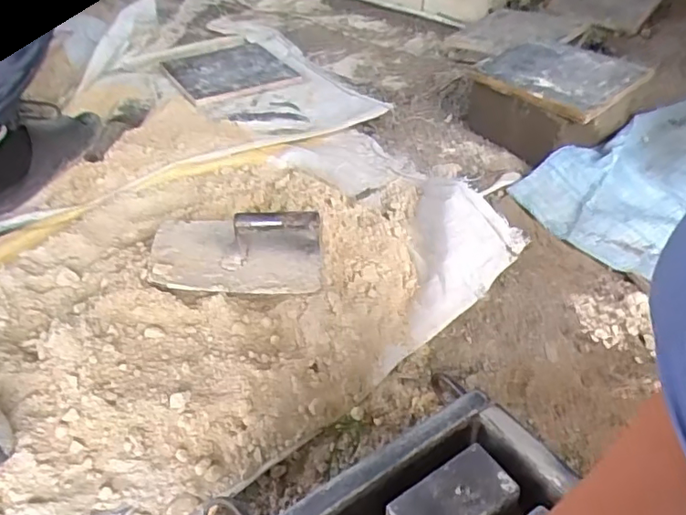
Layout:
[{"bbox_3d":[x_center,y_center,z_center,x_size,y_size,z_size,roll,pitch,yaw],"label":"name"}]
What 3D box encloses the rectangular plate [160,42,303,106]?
[{"bbox_3d":[-0.244,-0.400,1.226,0.237,0.027,0.235,-21,44,-23],"label":"rectangular plate"}]

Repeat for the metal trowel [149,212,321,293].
[{"bbox_3d":[-0.139,-0.020,0.737,0.224,0.085,0.125,2,38,6],"label":"metal trowel"}]

